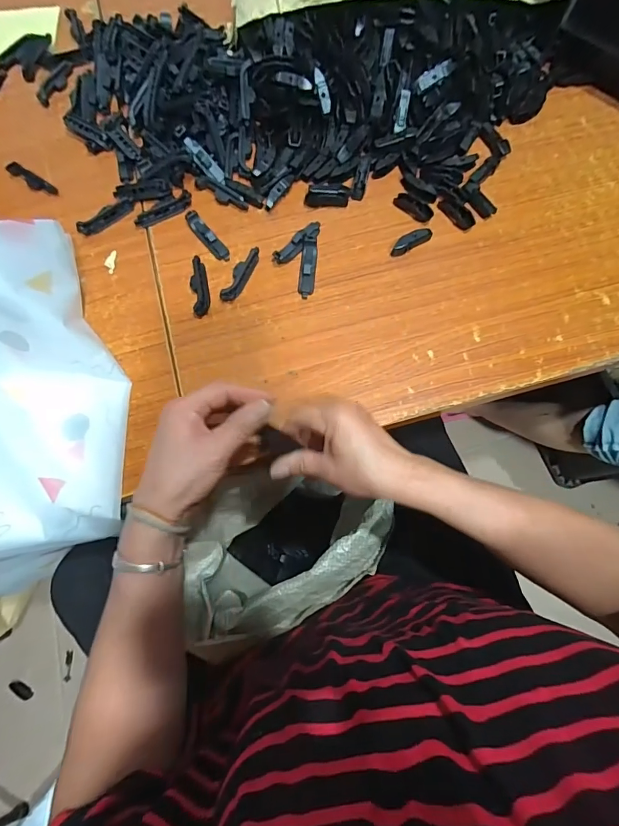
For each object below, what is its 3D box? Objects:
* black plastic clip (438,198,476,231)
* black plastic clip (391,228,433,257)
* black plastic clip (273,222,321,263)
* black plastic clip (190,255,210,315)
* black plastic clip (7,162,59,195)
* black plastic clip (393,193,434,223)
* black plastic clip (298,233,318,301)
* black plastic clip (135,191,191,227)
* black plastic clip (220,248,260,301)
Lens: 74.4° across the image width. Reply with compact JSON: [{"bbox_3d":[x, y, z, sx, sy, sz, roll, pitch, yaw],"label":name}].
[{"bbox_3d":[0.180,-0.245,0.499,0.021,0.010,0.049,-44,78,-10],"label":"black plastic clip"},{"bbox_3d":[0.123,-0.207,0.490,0.053,0.014,0.016,-30,76,-7],"label":"black plastic clip"},{"bbox_3d":[-0.012,-0.206,0.493,0.019,0.012,0.074,43,80,12],"label":"black plastic clip"},{"bbox_3d":[-0.129,-0.150,0.477,0.020,0.012,0.077,-9,75,-1],"label":"black plastic clip"},{"bbox_3d":[-0.361,-0.304,0.529,0.073,0.012,0.018,31,76,9],"label":"black plastic clip"},{"bbox_3d":[0.129,-0.255,0.504,0.051,0.010,0.019,37,79,10],"label":"black plastic clip"},{"bbox_3d":[-0.002,-0.175,0.483,0.019,0.013,0.079,4,75,2],"label":"black plastic clip"},{"bbox_3d":[-0.180,-0.252,0.503,0.075,0.007,0.018,-29,76,-7],"label":"black plastic clip"},{"bbox_3d":[-0.081,-0.166,0.481,0.022,0.013,0.076,20,76,6],"label":"black plastic clip"}]

